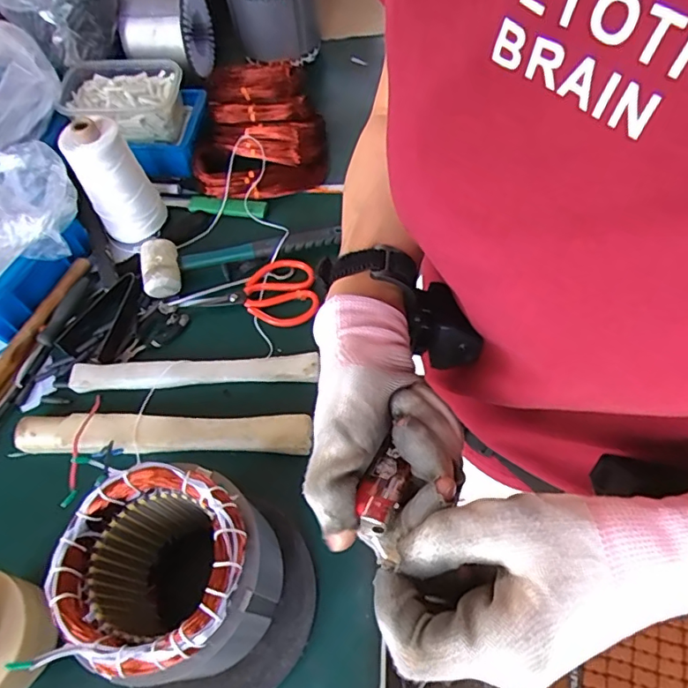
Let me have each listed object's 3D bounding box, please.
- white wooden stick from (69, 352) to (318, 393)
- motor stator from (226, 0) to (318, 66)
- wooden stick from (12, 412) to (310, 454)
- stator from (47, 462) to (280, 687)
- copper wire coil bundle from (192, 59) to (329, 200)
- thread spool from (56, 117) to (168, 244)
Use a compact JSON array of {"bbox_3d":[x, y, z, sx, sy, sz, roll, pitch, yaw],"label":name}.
[{"bbox_3d":[-0.182,0.035,0.637,0.292,0.015,0.039,-3,61,0],"label":"white wooden stick"},{"bbox_3d":[-0.126,-0.610,0.930,0.158,0.153,0.151,-13,60,-2],"label":"motor stator"},{"bbox_3d":[-0.204,0.098,0.590,0.326,0.024,0.045,0,61,2],"label":"wooden stick"},{"bbox_3d":[-0.137,0.193,0.451,0.149,0.173,0.147,25,65,17],"label":"stator"},{"bbox_3d":[-0.132,-0.369,0.863,0.202,0.074,0.325,-2,61,0],"label":"copper wire coil bundle"},{"bbox_3d":[-0.311,-0.219,0.720,0.085,0.170,0.078,-2,60,4],"label":"thread spool"}]

